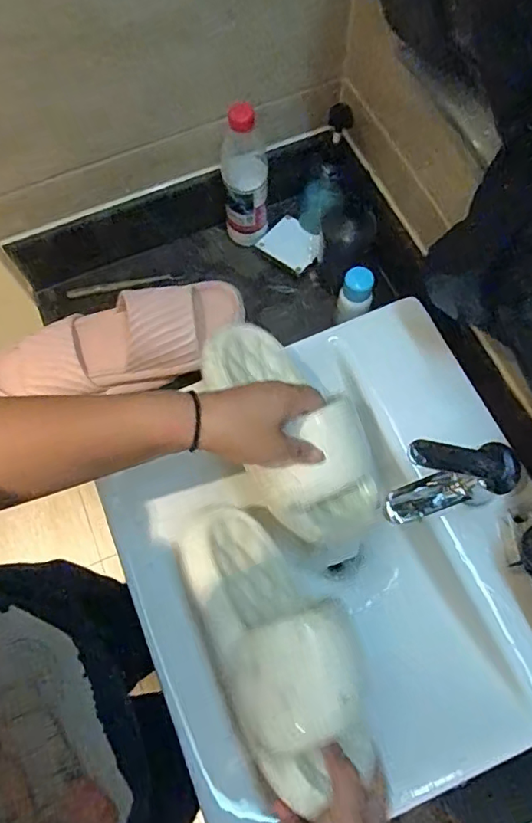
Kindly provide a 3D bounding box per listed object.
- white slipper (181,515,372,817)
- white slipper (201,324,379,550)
[{"bbox_3d":[0.008,0.189,0.464,0.106,0.080,0.234,-27,50,-7],"label":"white slipper"},{"bbox_3d":[0.027,0.019,0.525,0.116,0.072,0.241,-27,77,-7],"label":"white slipper"}]

